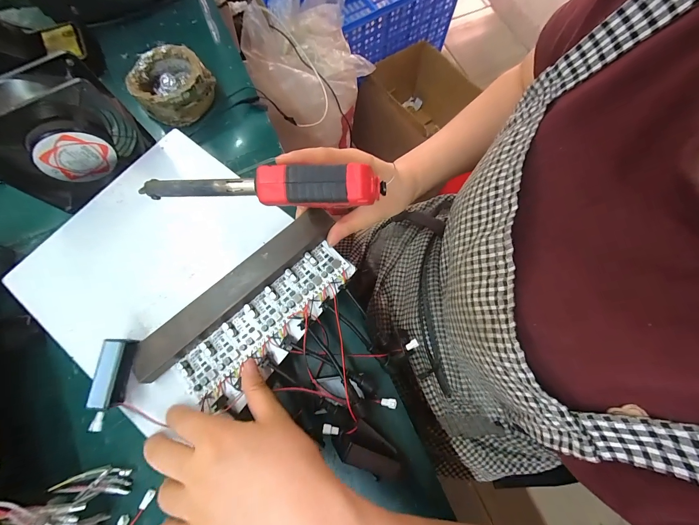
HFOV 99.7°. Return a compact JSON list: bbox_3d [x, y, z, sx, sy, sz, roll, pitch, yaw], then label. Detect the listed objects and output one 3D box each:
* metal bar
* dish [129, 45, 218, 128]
[{"bbox_3d":[-0.101,0.021,0.265,0.199,0.016,0.035,-41,78,-11],"label":"metal bar"},{"bbox_3d":[-0.212,-0.212,0.351,0.078,0.033,0.083,42,77,11],"label":"dish"}]

